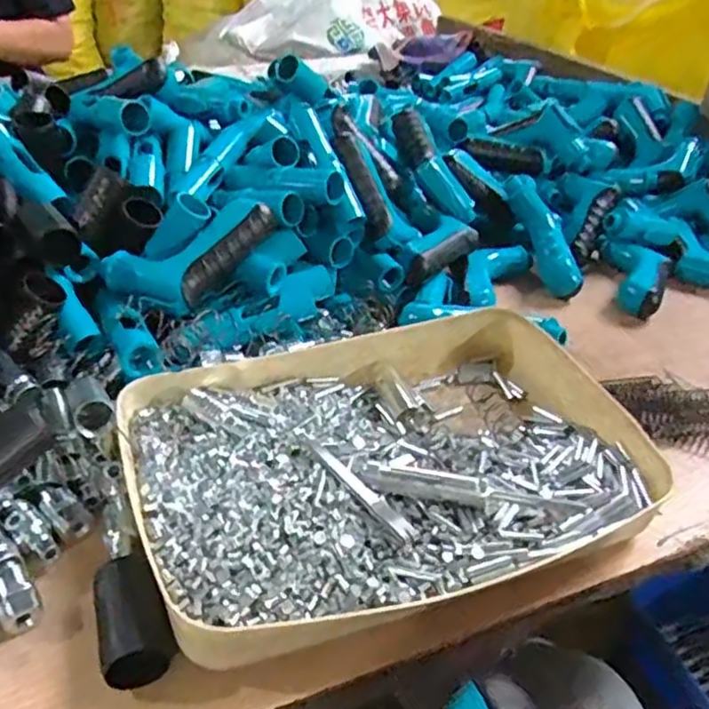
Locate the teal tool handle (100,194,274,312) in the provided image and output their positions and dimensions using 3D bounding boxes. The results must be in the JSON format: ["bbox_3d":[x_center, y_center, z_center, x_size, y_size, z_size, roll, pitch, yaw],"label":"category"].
[{"bbox_3d":[-0.126,-0.077,0.537,0.136,0.031,0.066,-31,45,-9],"label":"teal tool handle"}]

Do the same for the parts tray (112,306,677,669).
[{"bbox_3d":[0.024,0.070,0.463,0.334,0.046,0.237,-11,39,-20],"label":"parts tray"}]

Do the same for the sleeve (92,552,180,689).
[{"bbox_3d":[-0.120,0.144,0.363,0.035,0.033,0.067,-14,40,-24],"label":"sleeve"}]

